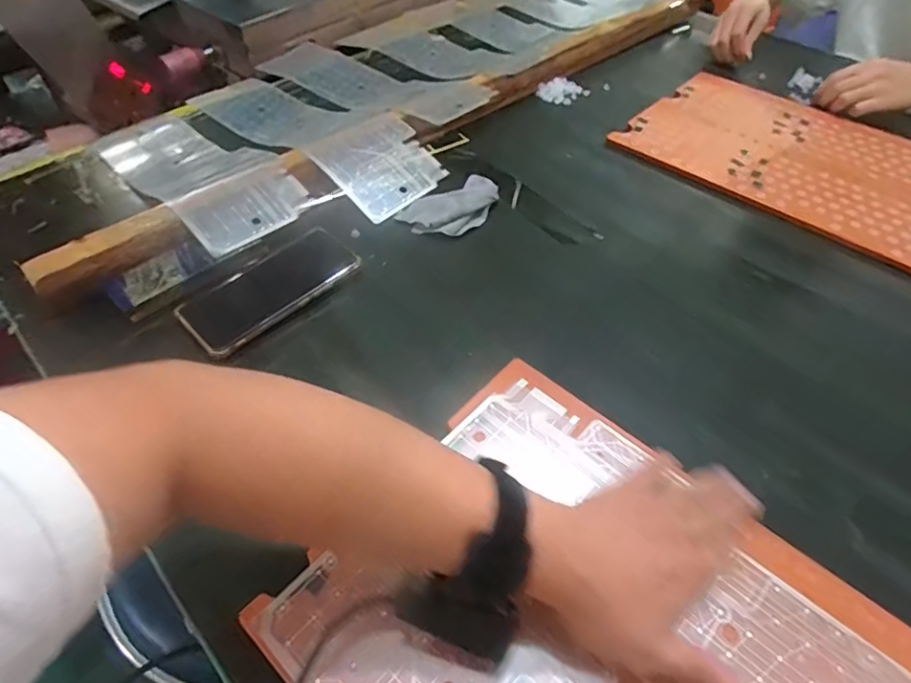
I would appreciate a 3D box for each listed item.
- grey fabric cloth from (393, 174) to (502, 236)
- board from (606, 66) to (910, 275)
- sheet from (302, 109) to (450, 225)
[{"bbox_3d":[0.000,-0.152,0.602,0.117,0.011,0.075,-34,57,-26],"label":"grey fabric cloth"},{"bbox_3d":[0.445,-0.227,0.671,0.420,0.009,0.283,36,58,27],"label":"board"},{"bbox_3d":[-0.087,-0.212,0.636,0.132,0.011,0.139,-37,77,-27],"label":"sheet"}]

